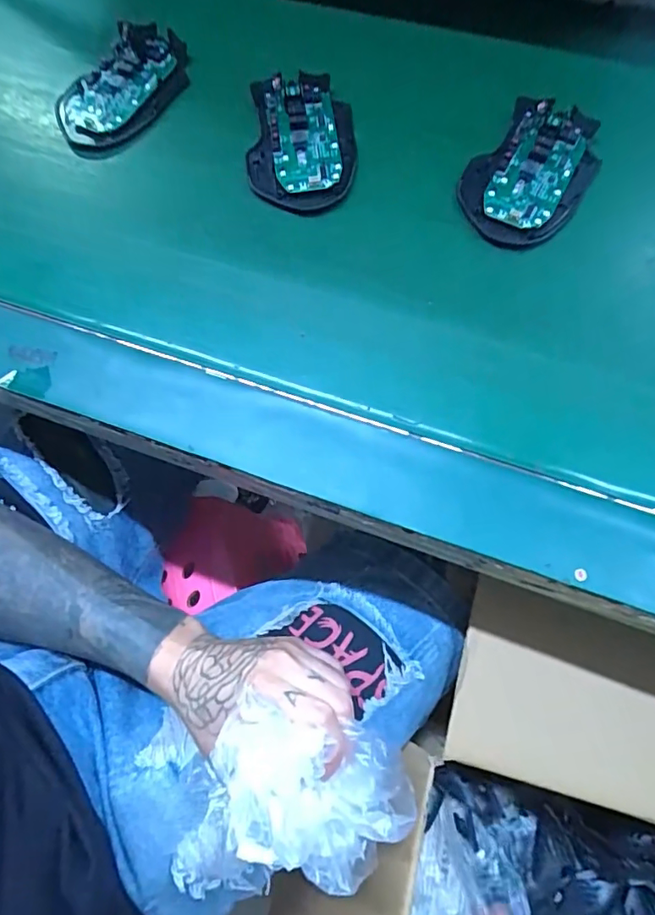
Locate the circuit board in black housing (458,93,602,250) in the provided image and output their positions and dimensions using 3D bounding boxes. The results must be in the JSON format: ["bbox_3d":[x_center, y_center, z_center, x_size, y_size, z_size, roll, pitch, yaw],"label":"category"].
[{"bbox_3d":[0.135,-0.192,0.349,0.074,0.021,0.114,32,75,10],"label":"circuit board in black housing"}]

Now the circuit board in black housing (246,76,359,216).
[{"bbox_3d":[-0.019,-0.222,0.369,0.072,0.022,0.116,-4,72,-1],"label":"circuit board in black housing"}]

